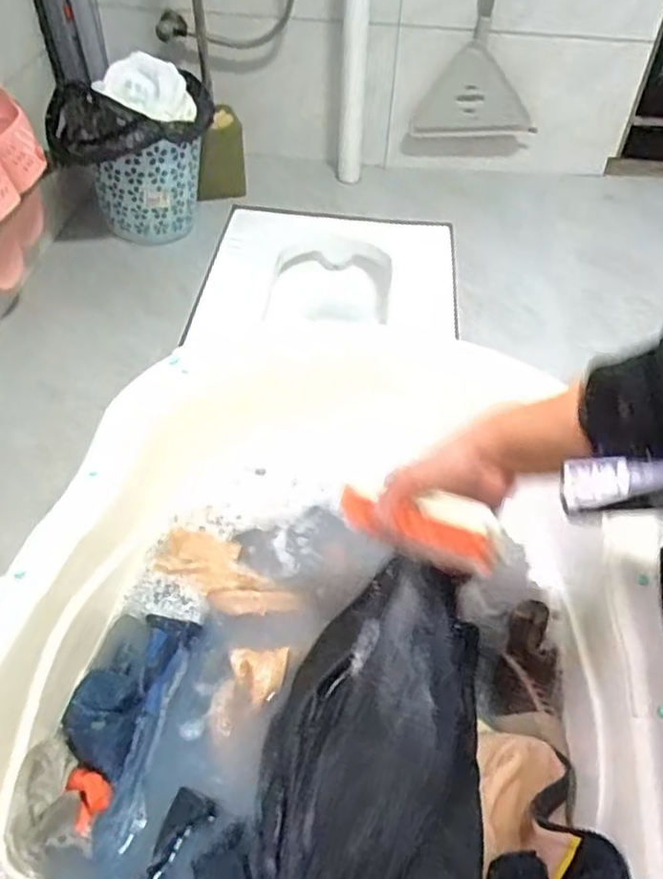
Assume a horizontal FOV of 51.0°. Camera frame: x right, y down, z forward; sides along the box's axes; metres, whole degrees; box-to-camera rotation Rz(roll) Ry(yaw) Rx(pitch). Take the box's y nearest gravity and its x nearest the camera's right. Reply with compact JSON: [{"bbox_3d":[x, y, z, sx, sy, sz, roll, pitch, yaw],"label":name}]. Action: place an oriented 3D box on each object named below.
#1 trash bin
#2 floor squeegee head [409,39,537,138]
[{"bbox_3d":[-0.322,-0.474,1.199,0.210,0.270,0.260,9,46,6],"label":"trash bin"},{"bbox_3d":[0.286,-0.679,1.373,0.232,0.170,0.031,4,46,2],"label":"floor squeegee head"}]

